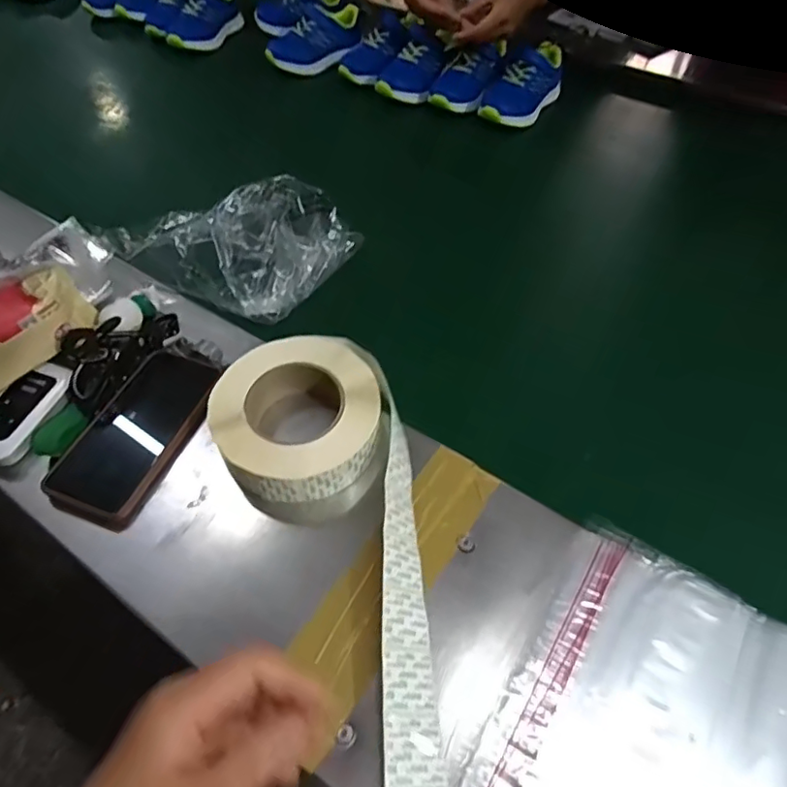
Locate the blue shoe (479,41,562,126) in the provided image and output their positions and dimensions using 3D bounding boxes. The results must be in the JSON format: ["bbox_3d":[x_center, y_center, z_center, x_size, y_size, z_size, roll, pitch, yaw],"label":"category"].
[{"bbox_3d":[0.190,-0.456,0.832,0.076,0.067,0.169,27,58,20],"label":"blue shoe"}]

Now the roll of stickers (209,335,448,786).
[{"bbox_3d":[-0.017,0.145,0.353,0.137,0.090,0.467,-14,47,-11],"label":"roll of stickers"}]

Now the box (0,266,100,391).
[{"bbox_3d":[-0.337,-0.054,0.496,0.065,0.054,0.134,29,58,21],"label":"box"}]

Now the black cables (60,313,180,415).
[{"bbox_3d":[-0.252,-0.040,0.502,0.051,0.034,0.113,25,57,19],"label":"black cables"}]

